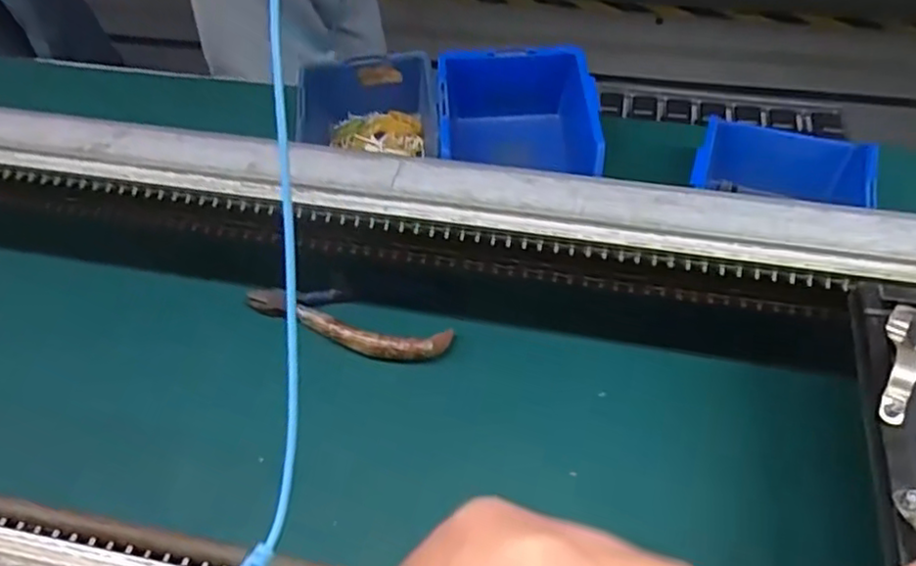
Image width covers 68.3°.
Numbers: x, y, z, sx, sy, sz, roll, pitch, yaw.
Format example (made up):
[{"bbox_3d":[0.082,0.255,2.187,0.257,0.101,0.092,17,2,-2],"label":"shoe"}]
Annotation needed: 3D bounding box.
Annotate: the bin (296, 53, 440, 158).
[{"bbox_3d":[-0.073,-0.153,0.585,0.124,0.054,0.076,7,60,7],"label":"bin"}]

